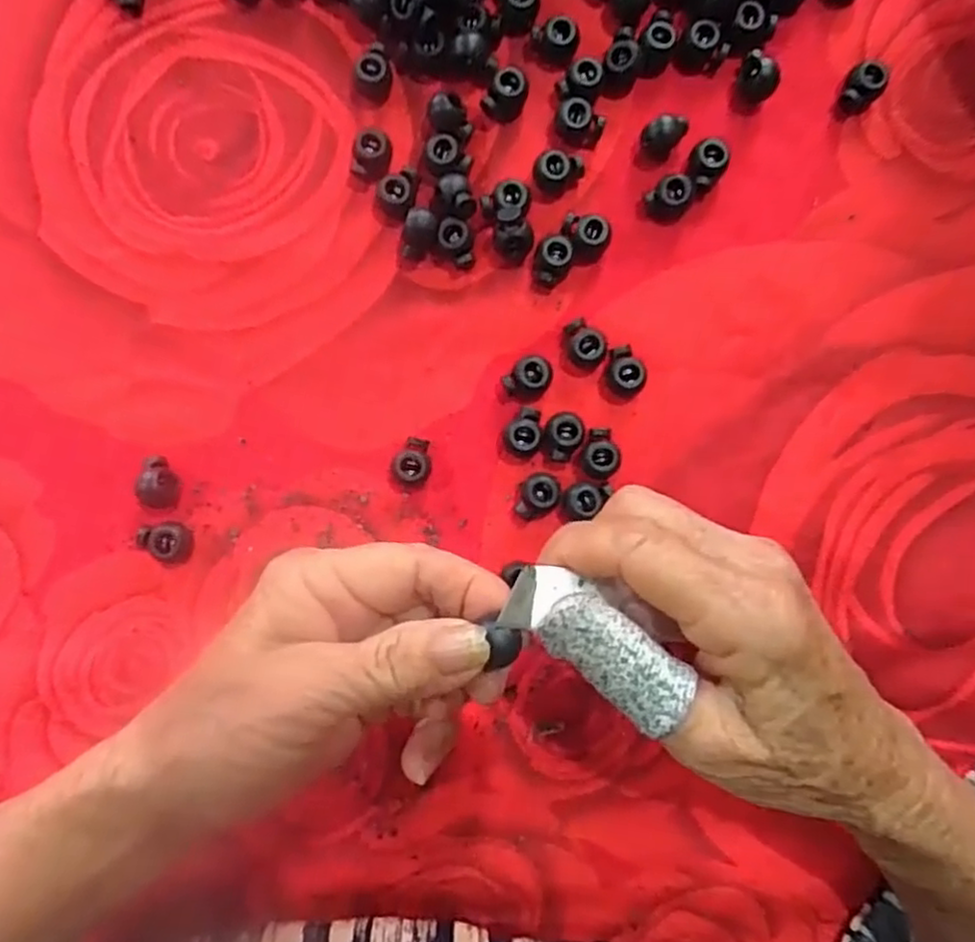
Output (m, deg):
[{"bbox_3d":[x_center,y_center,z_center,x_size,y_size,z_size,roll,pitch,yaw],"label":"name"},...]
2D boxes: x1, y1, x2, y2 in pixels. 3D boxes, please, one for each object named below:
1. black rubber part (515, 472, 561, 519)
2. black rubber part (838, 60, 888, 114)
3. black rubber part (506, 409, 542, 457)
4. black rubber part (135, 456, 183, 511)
[{"bbox_3d":[0.018,0.009,0.263,0.019,0.013,0.014,-35,91,-3],"label":"black rubber part"},{"bbox_3d":[0.149,-0.153,0.274,0.013,0.010,0.018,38,88,-1],"label":"black rubber part"},{"bbox_3d":[0.014,-0.015,0.265,0.013,0.010,0.018,7,89,-2],"label":"black rubber part"},{"bbox_3d":[-0.125,0.005,0.264,0.012,0.013,0.020,7,89,-2],"label":"black rubber part"}]

